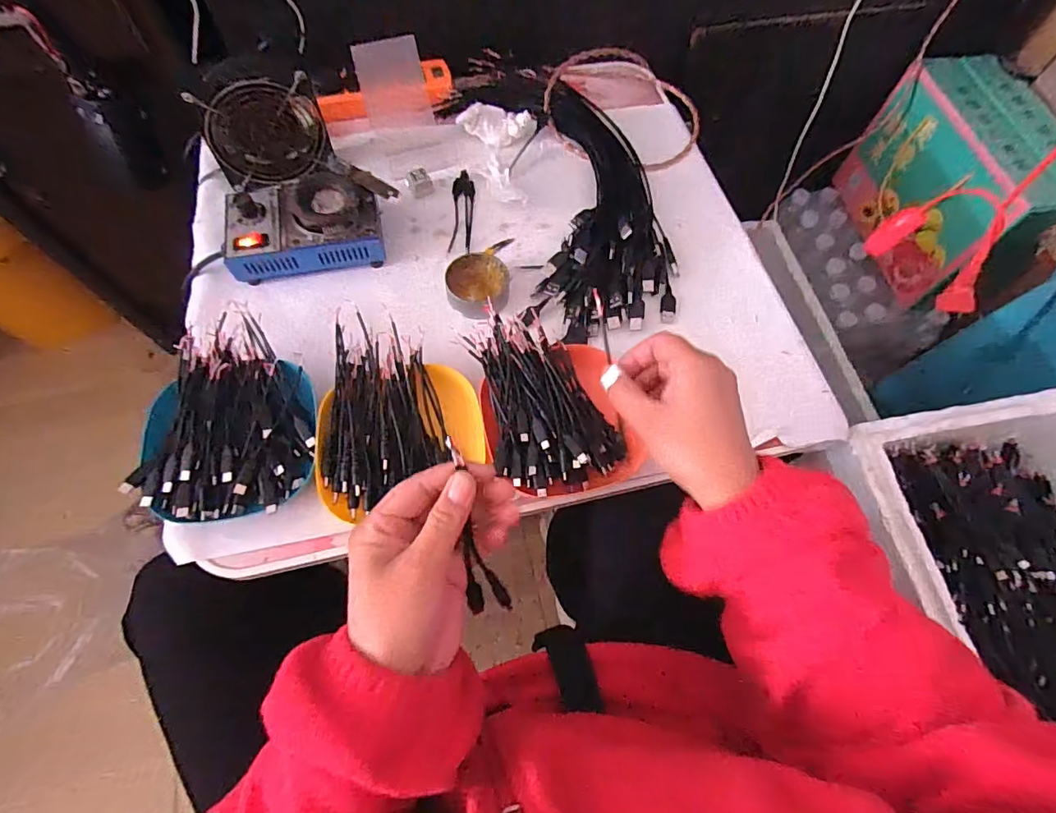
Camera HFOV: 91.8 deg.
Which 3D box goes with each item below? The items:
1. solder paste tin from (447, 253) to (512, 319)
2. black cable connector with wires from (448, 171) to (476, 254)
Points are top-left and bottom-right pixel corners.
[{"bbox_3d":[-0.051,-0.126,0.528,0.063,0.027,0.064,1,66,-2],"label":"solder paste tin"},{"bbox_3d":[-0.075,-0.224,0.585,0.026,0.005,0.119,2,66,-1],"label":"black cable connector with wires"}]

